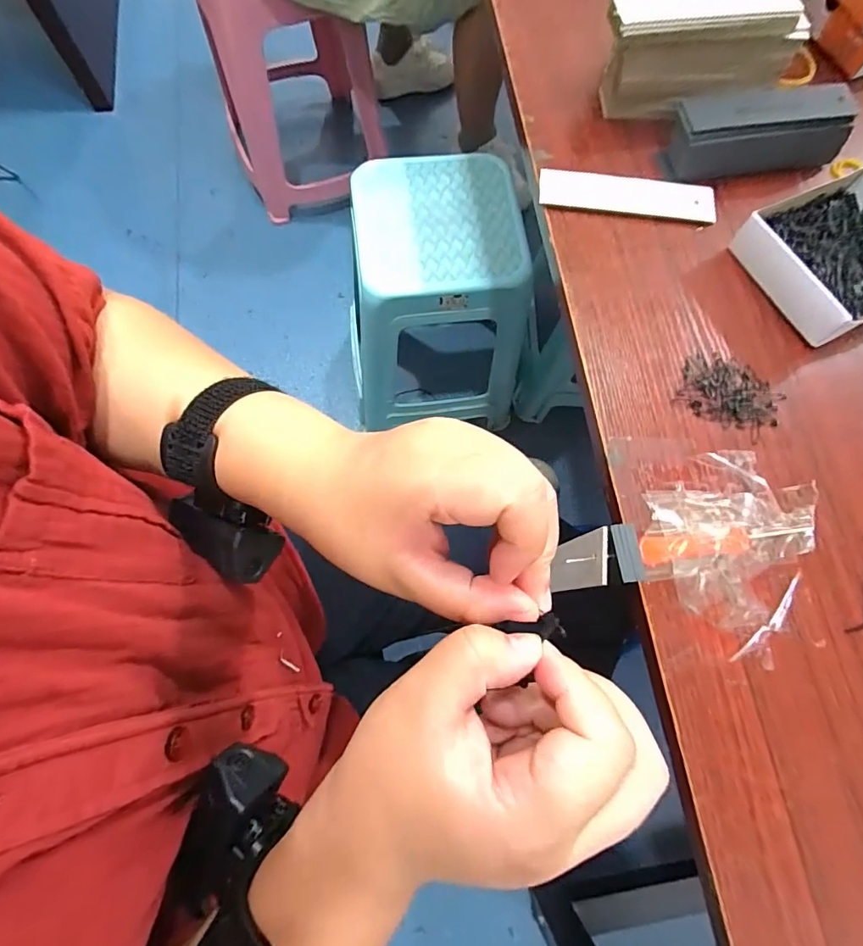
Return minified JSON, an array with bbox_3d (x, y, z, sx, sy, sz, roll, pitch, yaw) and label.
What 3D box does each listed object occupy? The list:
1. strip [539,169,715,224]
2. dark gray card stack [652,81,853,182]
[{"bbox_3d":[0.142,-0.201,0.345,0.126,0.008,0.030,5,73,-1],"label":"strip"},{"bbox_3d":[0.234,-0.246,0.344,0.129,0.035,0.038,-10,74,-5],"label":"dark gray card stack"}]

